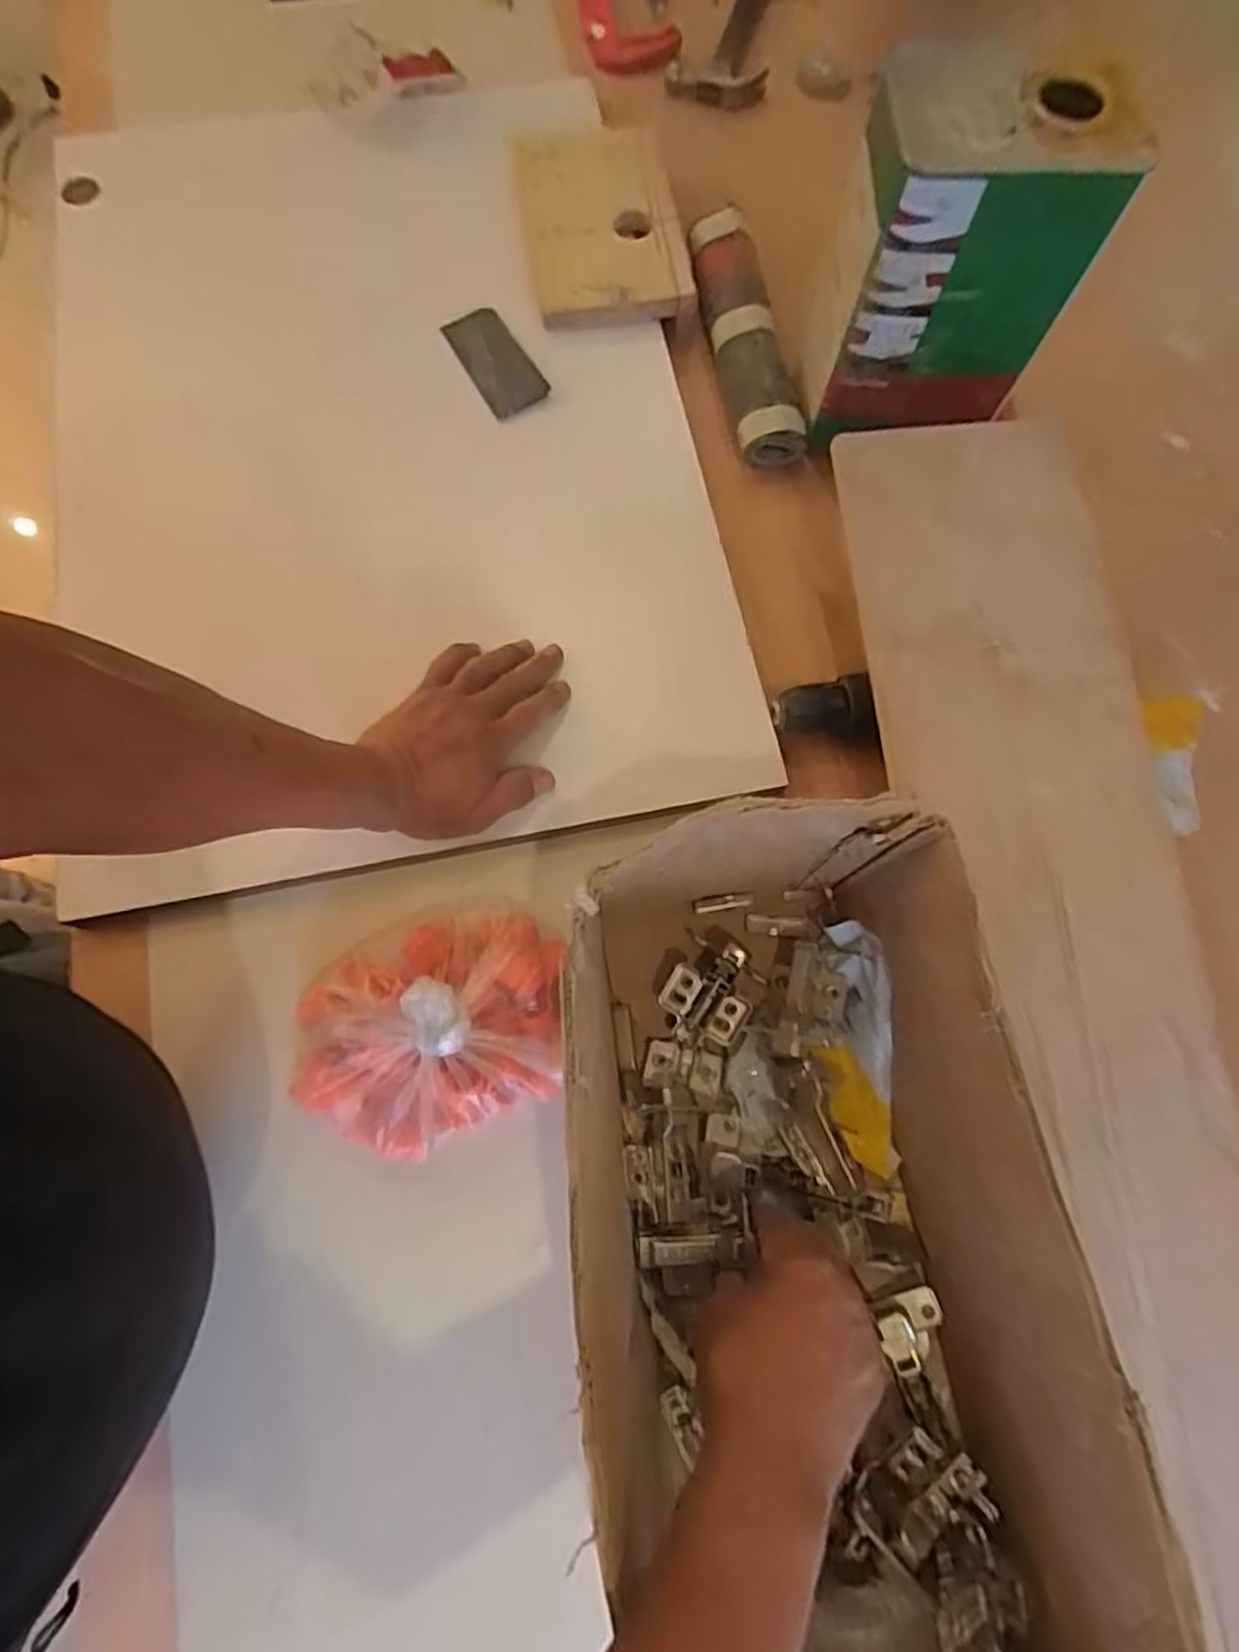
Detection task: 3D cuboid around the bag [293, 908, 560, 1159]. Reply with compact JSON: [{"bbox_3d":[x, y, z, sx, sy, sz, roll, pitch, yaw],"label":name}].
[{"bbox_3d":[-0.117,0.123,0.463,0.183,0.094,0.133,-24,76,-8],"label":"bag"}]

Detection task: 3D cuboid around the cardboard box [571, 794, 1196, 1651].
[{"bbox_3d":[0.092,0.241,0.395,0.210,0.181,0.461,-8,75,-4],"label":"cardboard box"}]

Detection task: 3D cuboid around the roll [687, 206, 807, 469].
[{"bbox_3d":[0.104,-0.425,0.654,0.054,0.043,0.246,-10,75,-4],"label":"roll"}]

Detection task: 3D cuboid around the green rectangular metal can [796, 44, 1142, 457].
[{"bbox_3d":[0.231,-0.394,0.546,0.165,0.206,0.103,2,74,-1],"label":"green rectangular metal can"}]

